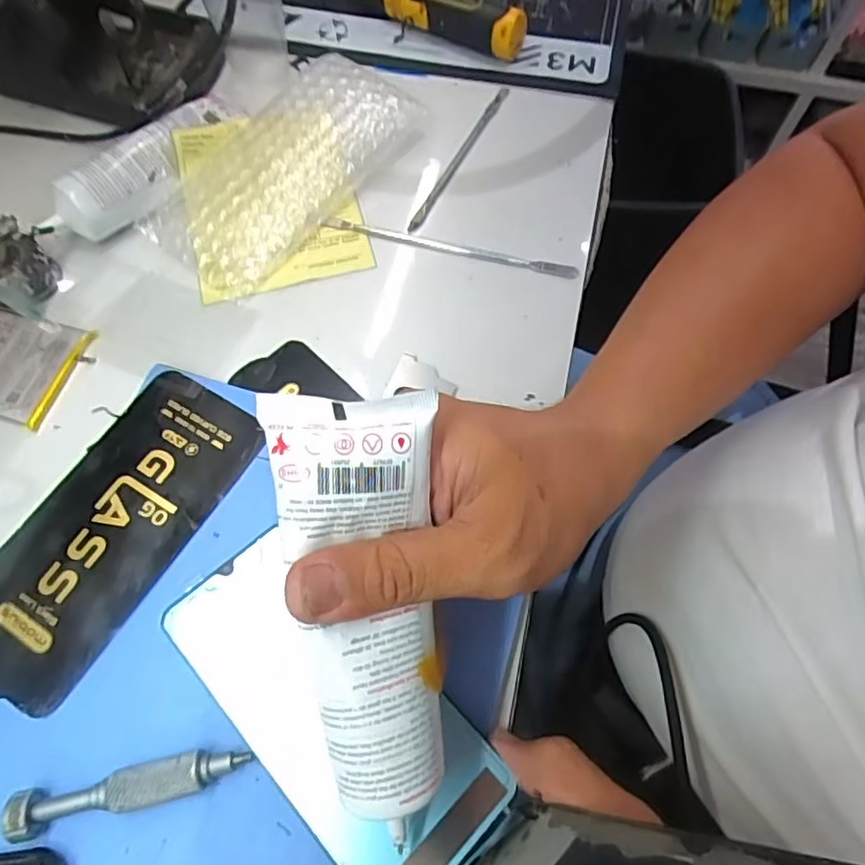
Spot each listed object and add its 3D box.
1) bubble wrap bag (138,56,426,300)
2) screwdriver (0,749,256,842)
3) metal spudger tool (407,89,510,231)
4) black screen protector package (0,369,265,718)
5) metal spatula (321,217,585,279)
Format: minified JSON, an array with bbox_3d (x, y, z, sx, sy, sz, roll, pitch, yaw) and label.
[{"bbox_3d":[-0.097,-0.168,0.385,0.087,0.029,0.173,34,70,13],"label":"bubble wrap bag"},{"bbox_3d":[-0.119,0.142,0.241,0.091,0.014,0.017,-10,67,-5],"label":"screwdriver"},{"bbox_3d":[0.020,-0.188,0.404,0.011,0.006,0.143,25,69,10],"label":"metal spudger tool"},{"bbox_3d":[-0.158,0.045,0.296,0.079,0.011,0.162,27,69,10],"label":"black screen protector package"},{"bbox_3d":[0.009,-0.113,0.369,0.158,0.010,0.007,15,67,5],"label":"metal spatula"}]

